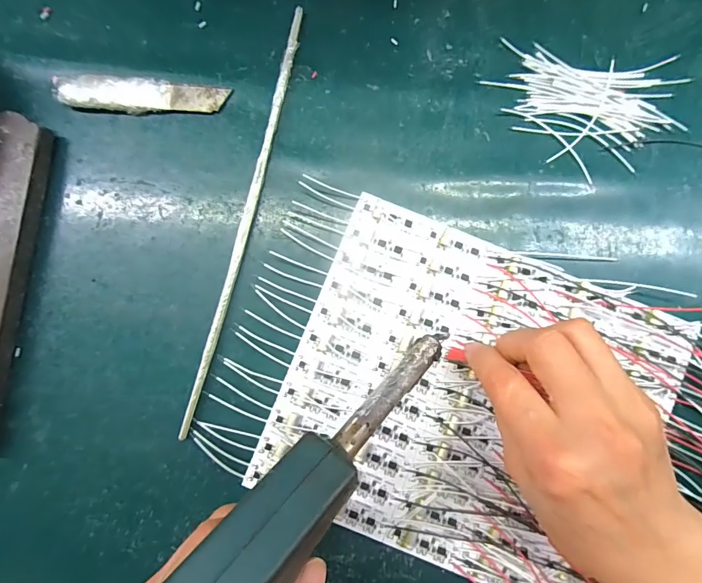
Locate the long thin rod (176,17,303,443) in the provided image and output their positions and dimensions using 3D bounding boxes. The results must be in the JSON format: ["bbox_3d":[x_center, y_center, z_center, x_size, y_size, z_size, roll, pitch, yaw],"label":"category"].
[{"bbox_3d":[-0.066,-0.044,0.251,0.010,0.007,0.273,16,87,0],"label":"long thin rod"}]

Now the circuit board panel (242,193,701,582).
[{"bbox_3d":[0.076,0.068,0.248,0.223,0.010,0.191,22,87,0],"label":"circuit board panel"}]

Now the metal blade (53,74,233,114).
[{"bbox_3d":[-0.130,-0.122,0.250,0.100,0.010,0.020,1,87,-1],"label":"metal blade"}]

